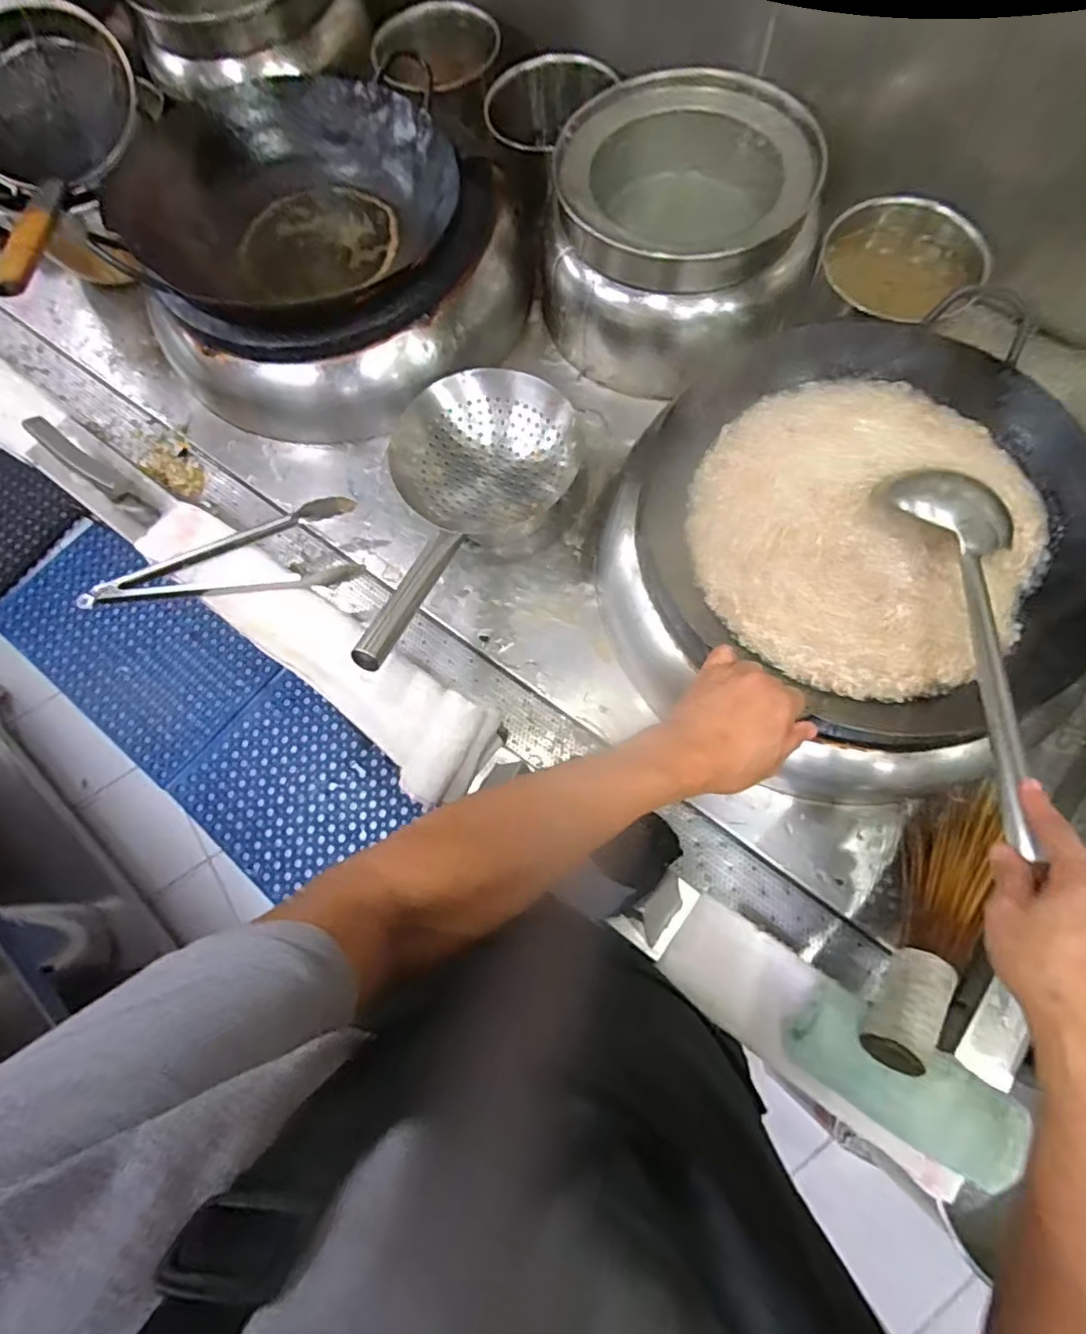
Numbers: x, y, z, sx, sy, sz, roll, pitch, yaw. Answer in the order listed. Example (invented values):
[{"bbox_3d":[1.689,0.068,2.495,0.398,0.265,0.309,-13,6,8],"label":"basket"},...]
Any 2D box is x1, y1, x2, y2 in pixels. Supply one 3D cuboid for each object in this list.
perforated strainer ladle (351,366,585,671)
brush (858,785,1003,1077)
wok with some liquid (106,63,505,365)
[{"bbox_3d":[-0.106,-0.177,0.703,0.227,0.119,0.426,16,60,7],"label":"perforated strainer ladle"},{"bbox_3d":[0.371,0.237,0.599,0.058,0.098,0.277,26,74,10],"label":"brush"},{"bbox_3d":[-0.323,-0.601,0.832,0.436,0.088,0.455,-40,74,-11],"label":"wok with some liquid"}]

